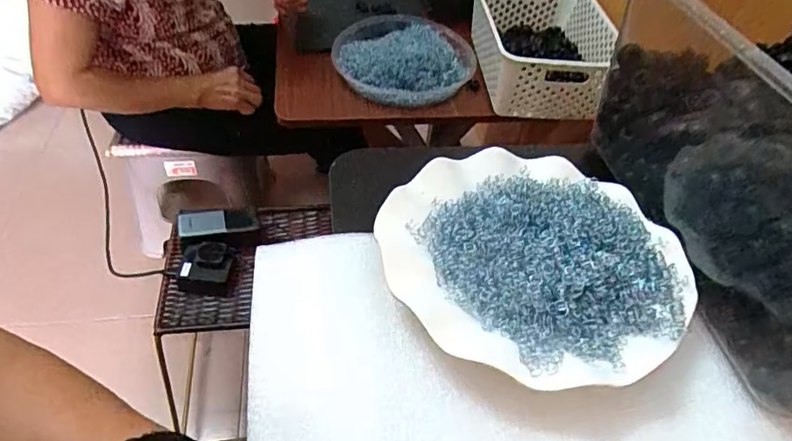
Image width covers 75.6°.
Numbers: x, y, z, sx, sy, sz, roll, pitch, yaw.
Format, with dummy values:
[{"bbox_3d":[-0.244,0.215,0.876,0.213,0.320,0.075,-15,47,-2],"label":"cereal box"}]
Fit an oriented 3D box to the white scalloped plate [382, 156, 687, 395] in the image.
[{"bbox_3d":[0.084,0.018,0.318,0.180,0.023,0.171,2,48,-2],"label":"white scalloped plate"}]

